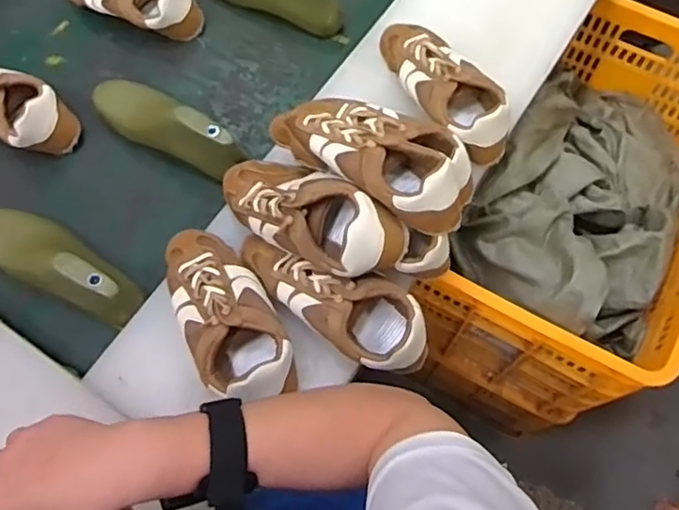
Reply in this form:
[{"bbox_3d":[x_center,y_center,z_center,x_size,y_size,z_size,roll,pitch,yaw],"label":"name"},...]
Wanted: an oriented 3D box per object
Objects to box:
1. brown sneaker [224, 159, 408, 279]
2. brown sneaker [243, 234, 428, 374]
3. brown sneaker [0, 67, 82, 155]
[{"bbox_3d":[-0.044,-0.051,0.653,0.239,0.082,0.094,27,70,29],"label":"brown sneaker"},{"bbox_3d":[-0.013,0.051,0.640,0.225,0.073,0.086,25,71,10],"label":"brown sneaker"},{"bbox_3d":[-0.463,-0.211,0.802,0.228,0.072,0.092,30,72,11],"label":"brown sneaker"}]

